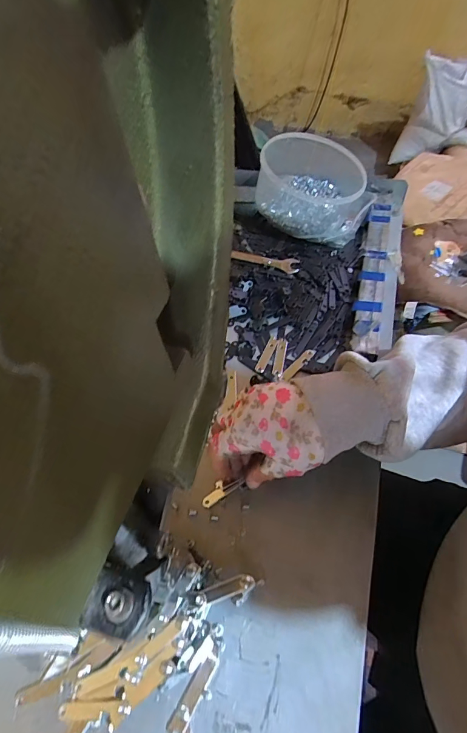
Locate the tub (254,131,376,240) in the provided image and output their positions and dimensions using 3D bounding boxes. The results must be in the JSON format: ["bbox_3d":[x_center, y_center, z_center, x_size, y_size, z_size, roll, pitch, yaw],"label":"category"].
[{"bbox_3d":[0.122,-0.268,0.568,0.153,0.094,0.157,-3,52,3],"label":"tub"}]

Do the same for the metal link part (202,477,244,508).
[{"bbox_3d":[-0.011,0.114,0.358,0.042,0.004,0.015,-28,58,-15],"label":"metal link part"}]

